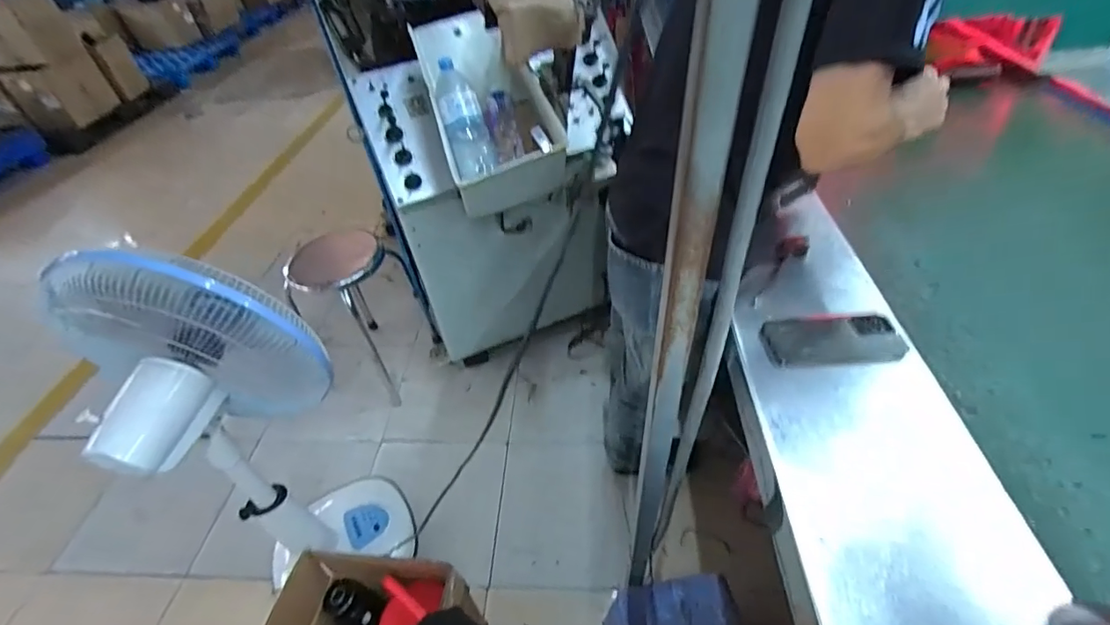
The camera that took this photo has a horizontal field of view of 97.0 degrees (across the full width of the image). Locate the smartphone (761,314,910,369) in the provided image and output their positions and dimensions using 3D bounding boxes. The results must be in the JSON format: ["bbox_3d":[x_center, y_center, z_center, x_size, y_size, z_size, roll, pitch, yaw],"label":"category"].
[{"bbox_3d":[0.384,0.036,0.689,0.172,0.010,0.088,-5,47,9],"label":"smartphone"}]

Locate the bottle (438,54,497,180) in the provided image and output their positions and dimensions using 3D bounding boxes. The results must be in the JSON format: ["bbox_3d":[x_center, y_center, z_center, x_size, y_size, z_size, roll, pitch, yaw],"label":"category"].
[{"bbox_3d":[-0.201,-0.429,1.078,0.094,0.269,0.092,-19,8,-12],"label":"bottle"}]

